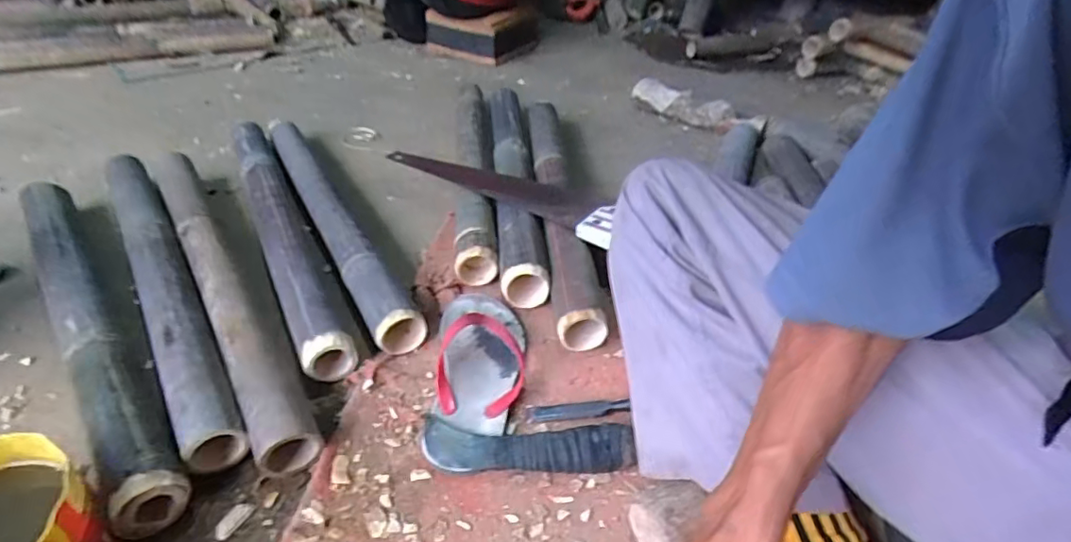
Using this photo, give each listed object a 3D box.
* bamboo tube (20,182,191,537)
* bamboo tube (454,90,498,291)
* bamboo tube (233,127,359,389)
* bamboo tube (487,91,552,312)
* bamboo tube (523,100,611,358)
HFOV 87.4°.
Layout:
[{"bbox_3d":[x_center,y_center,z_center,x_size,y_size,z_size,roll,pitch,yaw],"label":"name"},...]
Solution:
[{"bbox_3d":[-0.533,0.047,0.667,0.069,0.069,0.646,-24,46,-34],"label":"bamboo tube"},{"bbox_3d":[-0.103,-0.187,0.979,0.060,0.060,0.593,-1,41,-5],"label":"bamboo tube"},{"bbox_3d":[-0.383,-0.084,0.836,0.069,0.055,0.652,-19,45,-24],"label":"bamboo tube"},{"bbox_3d":[-0.036,-0.163,0.931,0.065,0.056,0.574,-2,41,-5],"label":"bamboo tube"},{"bbox_3d":[0.033,-0.123,0.896,0.064,0.068,0.626,-1,41,-5],"label":"bamboo tube"}]

